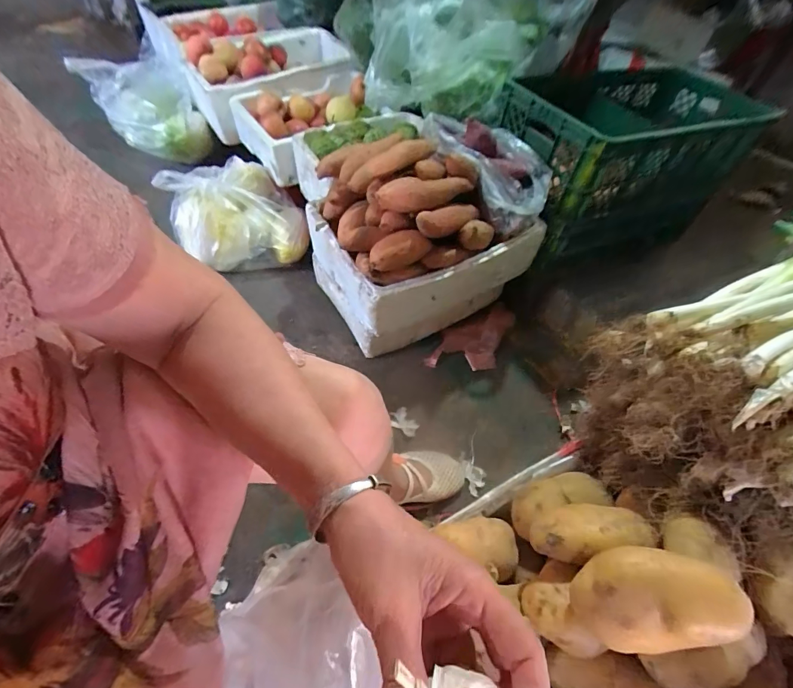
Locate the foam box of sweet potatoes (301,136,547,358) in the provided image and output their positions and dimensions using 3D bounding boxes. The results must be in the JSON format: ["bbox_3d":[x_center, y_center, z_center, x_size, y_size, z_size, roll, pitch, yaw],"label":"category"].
[{"bbox_3d":[0.044,-0.232,0.876,0.387,0.402,0.318,-21,57,-24],"label":"foam box of sweet potatoes"}]

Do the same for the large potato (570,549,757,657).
[{"bbox_3d":[0.213,0.211,0.328,0.122,0.058,0.071,-23,74,15],"label":"large potato"}]

